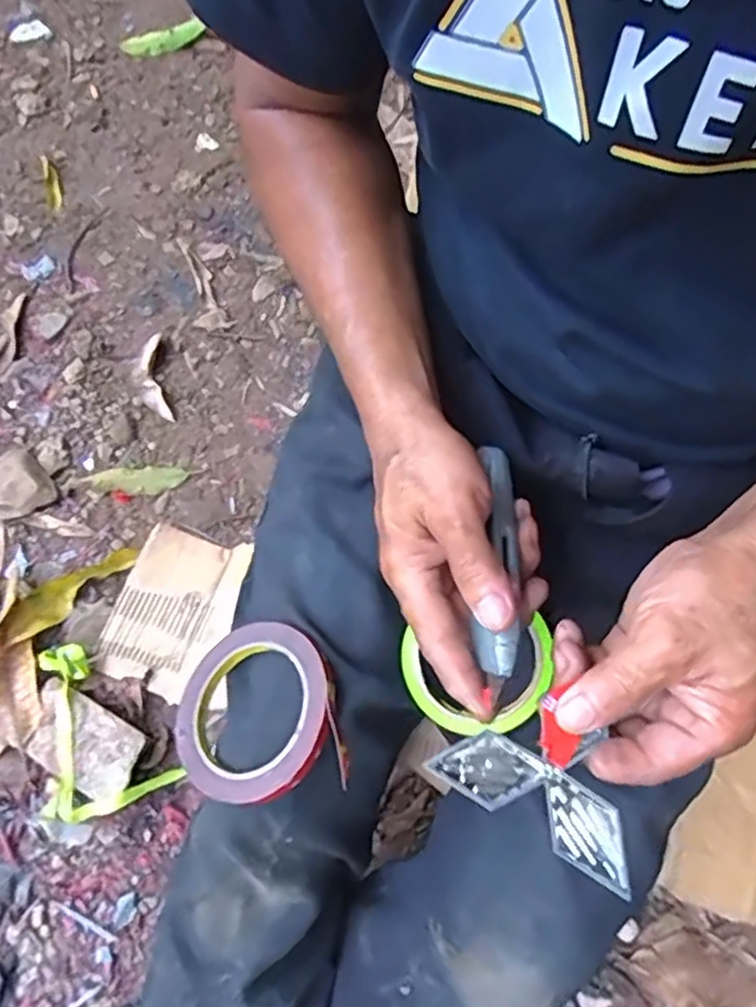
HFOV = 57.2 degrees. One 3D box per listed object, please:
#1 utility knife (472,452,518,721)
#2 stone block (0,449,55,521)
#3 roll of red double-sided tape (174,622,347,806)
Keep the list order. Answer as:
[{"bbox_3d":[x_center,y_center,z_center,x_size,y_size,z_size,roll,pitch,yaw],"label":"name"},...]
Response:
[{"bbox_3d":[0.062,0.027,0.358,0.018,0.016,0.147,5,53,3],"label":"utility knife"},{"bbox_3d":[-0.414,-0.020,0.780,0.075,0.026,0.087,-41,74,-14],"label":"stone block"},{"bbox_3d":[-0.073,0.124,0.419,0.107,0.010,0.104,-11,59,19],"label":"roll of red double-sided tape"}]

